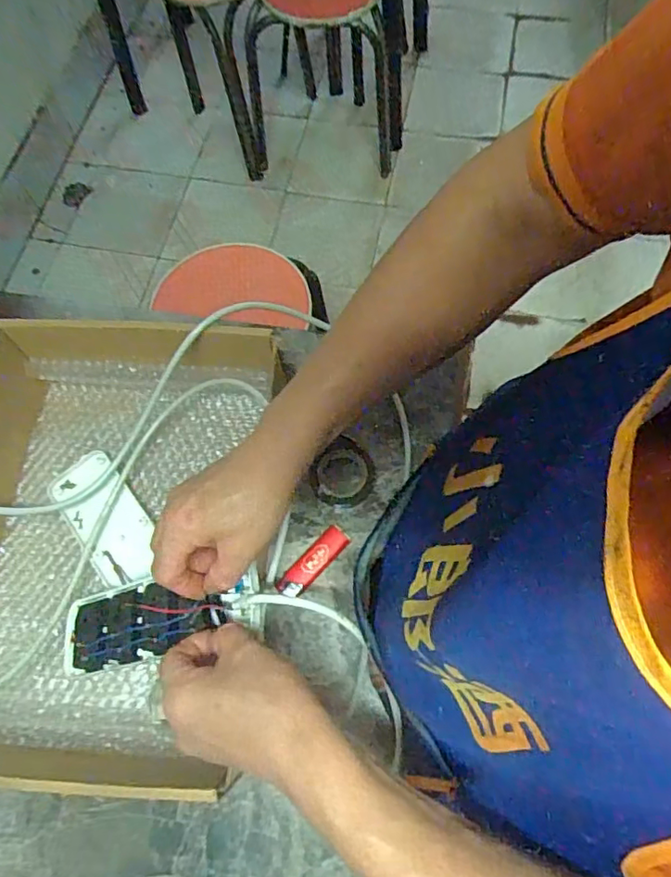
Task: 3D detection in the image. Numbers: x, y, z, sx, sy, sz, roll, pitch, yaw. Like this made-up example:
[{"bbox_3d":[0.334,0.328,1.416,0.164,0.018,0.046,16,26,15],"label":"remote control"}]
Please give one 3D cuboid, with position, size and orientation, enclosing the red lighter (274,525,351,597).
[{"bbox_3d":[-0.021,0.117,0.527,0.024,0.010,0.081,43,76,16],"label":"red lighter"}]

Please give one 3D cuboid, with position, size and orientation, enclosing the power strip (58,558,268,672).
[{"bbox_3d":[-0.152,0.147,0.451,0.210,0.019,0.065,-16,67,23],"label":"power strip"}]

